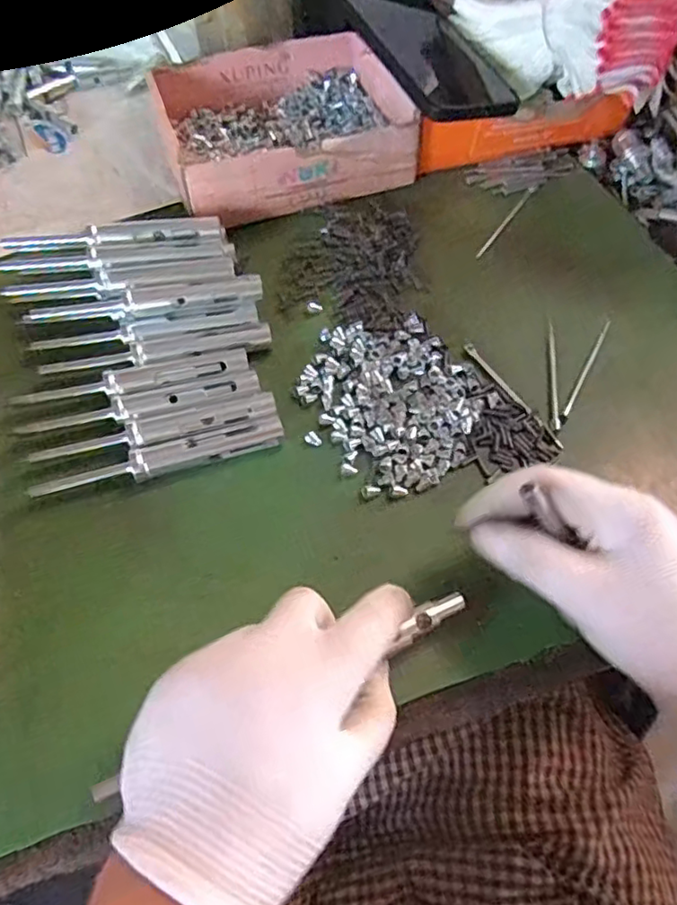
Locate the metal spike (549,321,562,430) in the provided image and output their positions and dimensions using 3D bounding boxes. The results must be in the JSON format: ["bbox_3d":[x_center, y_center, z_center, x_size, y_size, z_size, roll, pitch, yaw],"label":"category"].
[{"bbox_3d":[0.139,-0.052,0.391,0.005,0.010,0.085,6,62,2],"label":"metal spike"}]

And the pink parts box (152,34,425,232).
[{"bbox_3d":[-0.045,-0.252,0.453,0.170,0.040,0.145,-18,64,-11],"label":"pink parts box"}]

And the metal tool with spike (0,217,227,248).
[{"bbox_3d":[-0.152,-0.149,0.413,0.144,0.011,0.024,-3,62,-3],"label":"metal tool with spike"}]

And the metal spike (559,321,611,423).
[{"bbox_3d":[0.159,-0.054,0.389,0.005,0.004,0.088,27,65,12],"label":"metal spike"}]

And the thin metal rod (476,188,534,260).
[{"bbox_3d":[0.126,-0.173,0.453,0.004,0.004,0.084,34,67,15],"label":"thin metal rod"}]

